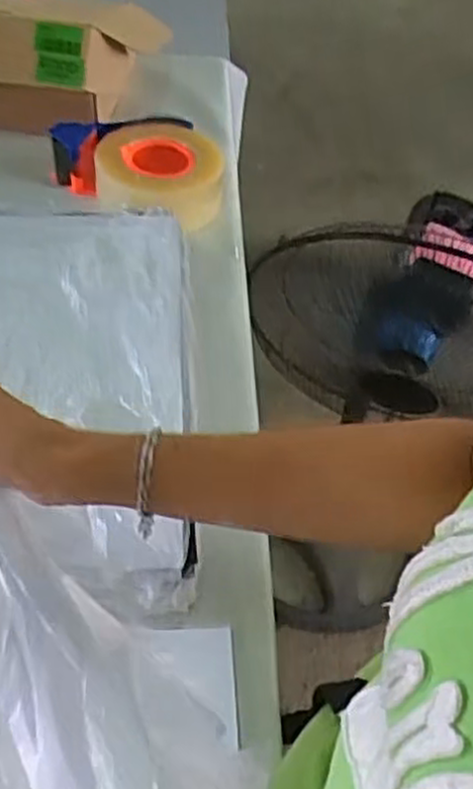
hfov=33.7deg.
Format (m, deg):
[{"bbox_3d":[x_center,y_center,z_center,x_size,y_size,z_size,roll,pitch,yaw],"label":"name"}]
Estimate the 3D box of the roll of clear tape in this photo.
[{"bbox_3d":[-0.076,-0.224,0.792,0.125,0.048,0.126,3,50,-4],"label":"roll of clear tape"}]

